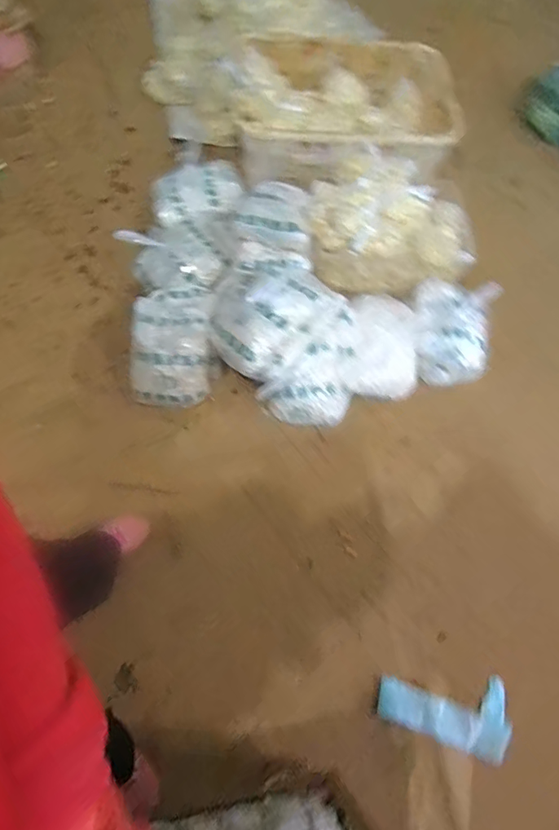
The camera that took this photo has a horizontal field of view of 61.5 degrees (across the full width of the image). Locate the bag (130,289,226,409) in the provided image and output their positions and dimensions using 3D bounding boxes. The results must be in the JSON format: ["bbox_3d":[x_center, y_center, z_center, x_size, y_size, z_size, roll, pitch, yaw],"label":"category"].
[{"bbox_3d":[-0.300,-0.203,1.324,0.247,0.147,0.334,-6,67,-8],"label":"bag"}]

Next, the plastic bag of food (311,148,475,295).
[{"bbox_3d":[0.316,-0.574,1.418,0.465,0.205,0.354,6,66,-3],"label":"plastic bag of food"}]

